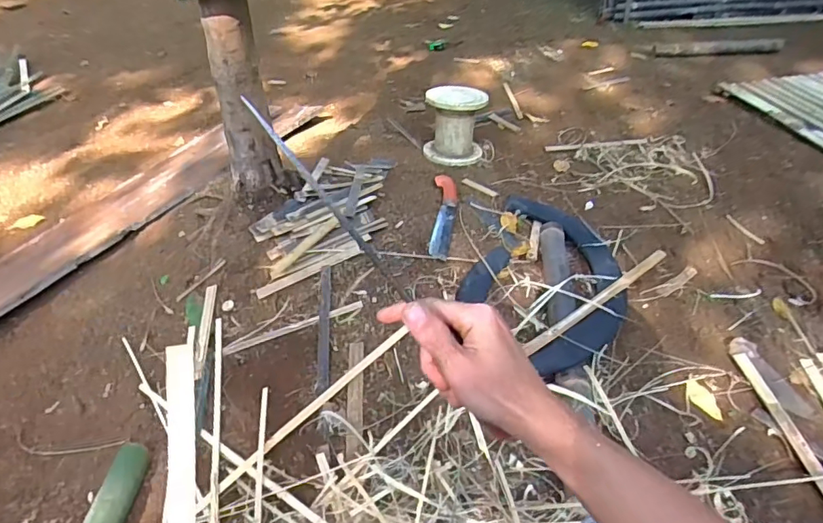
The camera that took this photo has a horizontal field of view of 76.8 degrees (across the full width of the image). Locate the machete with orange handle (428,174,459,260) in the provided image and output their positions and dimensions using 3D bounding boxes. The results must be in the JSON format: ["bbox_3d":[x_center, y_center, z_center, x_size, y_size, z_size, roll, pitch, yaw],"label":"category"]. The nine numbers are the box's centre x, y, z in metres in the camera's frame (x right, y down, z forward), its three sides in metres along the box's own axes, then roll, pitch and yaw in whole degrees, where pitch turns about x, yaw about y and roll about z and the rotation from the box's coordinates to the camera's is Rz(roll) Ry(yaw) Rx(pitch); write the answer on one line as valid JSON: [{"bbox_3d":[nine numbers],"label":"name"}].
[{"bbox_3d":[0.091,-0.129,1.421,0.065,0.020,0.390,2,39,5],"label":"machete with orange handle"}]

